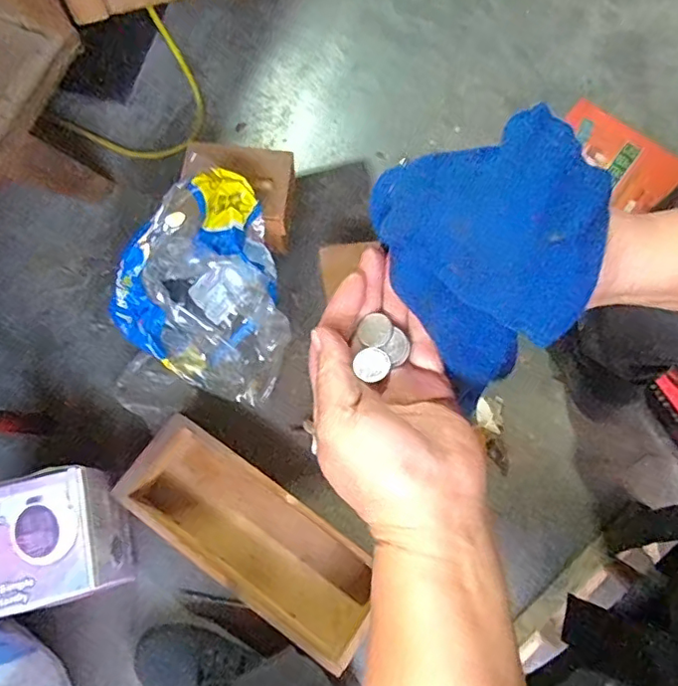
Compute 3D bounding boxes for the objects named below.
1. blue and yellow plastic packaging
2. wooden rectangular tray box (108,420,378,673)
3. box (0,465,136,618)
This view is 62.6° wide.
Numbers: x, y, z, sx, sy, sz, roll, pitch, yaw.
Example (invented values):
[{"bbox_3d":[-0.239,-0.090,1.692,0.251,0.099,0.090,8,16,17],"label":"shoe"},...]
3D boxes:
[{"bbox_3d":[-0.137,-0.051,0.663,0.190,0.173,0.203,1,73,-2],"label":"blue and yellow plastic packaging"},{"bbox_3d":[-0.099,0.216,0.642,0.294,0.081,0.120,34,75,8],"label":"wooden rectangular tray box"},{"bbox_3d":[-0.310,0.211,0.596,0.142,0.127,0.121,-15,74,-6],"label":"box"}]

